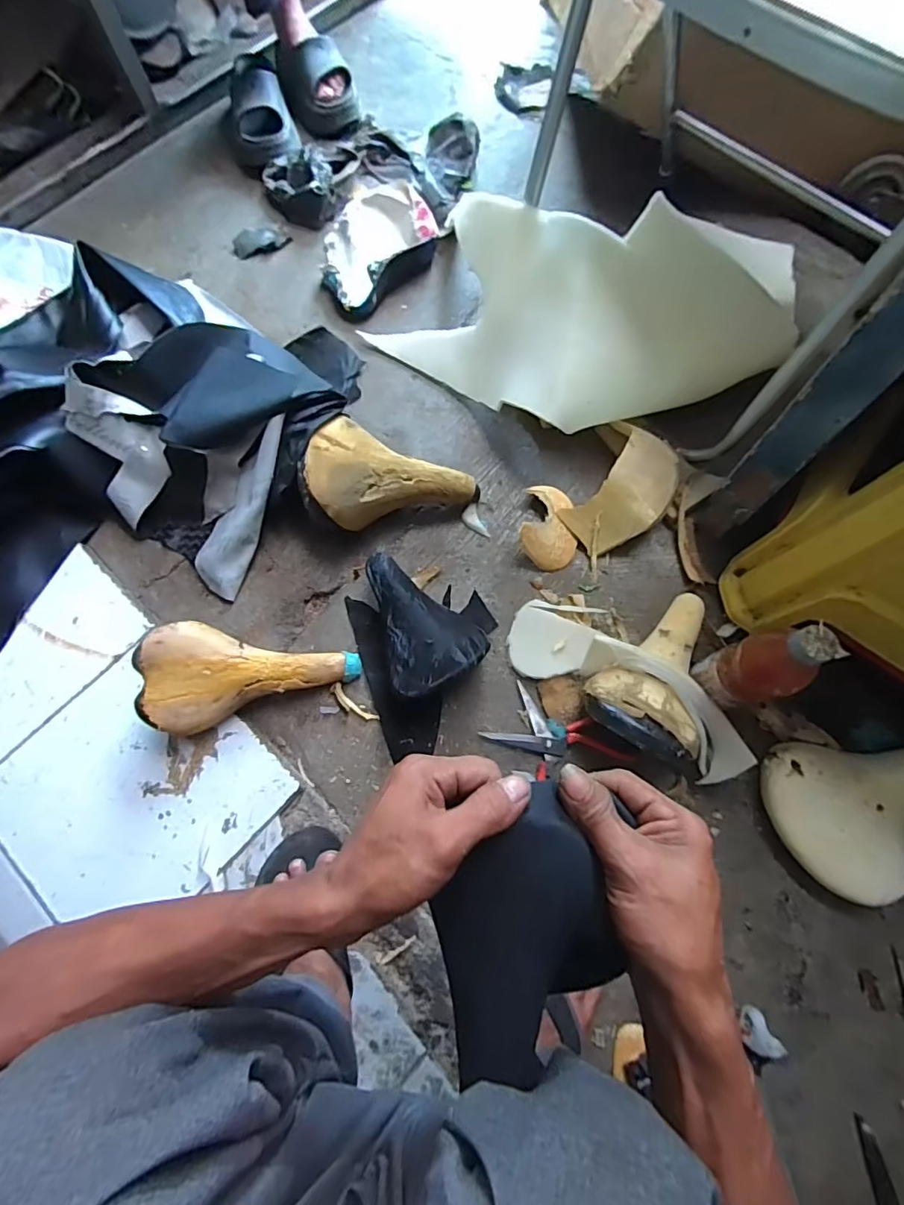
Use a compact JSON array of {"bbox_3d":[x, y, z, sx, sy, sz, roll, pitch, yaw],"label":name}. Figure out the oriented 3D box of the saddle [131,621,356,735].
[{"bbox_3d":[-0.246,0.091,0.650,0.255,0.056,0.127,1,72,-18],"label":"saddle"}]

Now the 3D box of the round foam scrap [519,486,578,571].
[{"bbox_3d":[0.136,-0.109,0.720,0.081,0.049,0.125,9,73,3],"label":"round foam scrap"}]

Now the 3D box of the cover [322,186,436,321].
[{"bbox_3d":[-0.134,-0.592,0.863,0.229,0.053,0.167,-44,78,-12],"label":"cover"}]

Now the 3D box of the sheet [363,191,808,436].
[{"bbox_3d":[0.149,-0.384,0.727,0.524,0.217,0.252,35,76,10],"label":"sheet"}]

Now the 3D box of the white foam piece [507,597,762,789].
[{"bbox_3d":[0.210,0.091,0.630,0.313,0.083,0.113,29,75,23],"label":"white foam piece"}]

